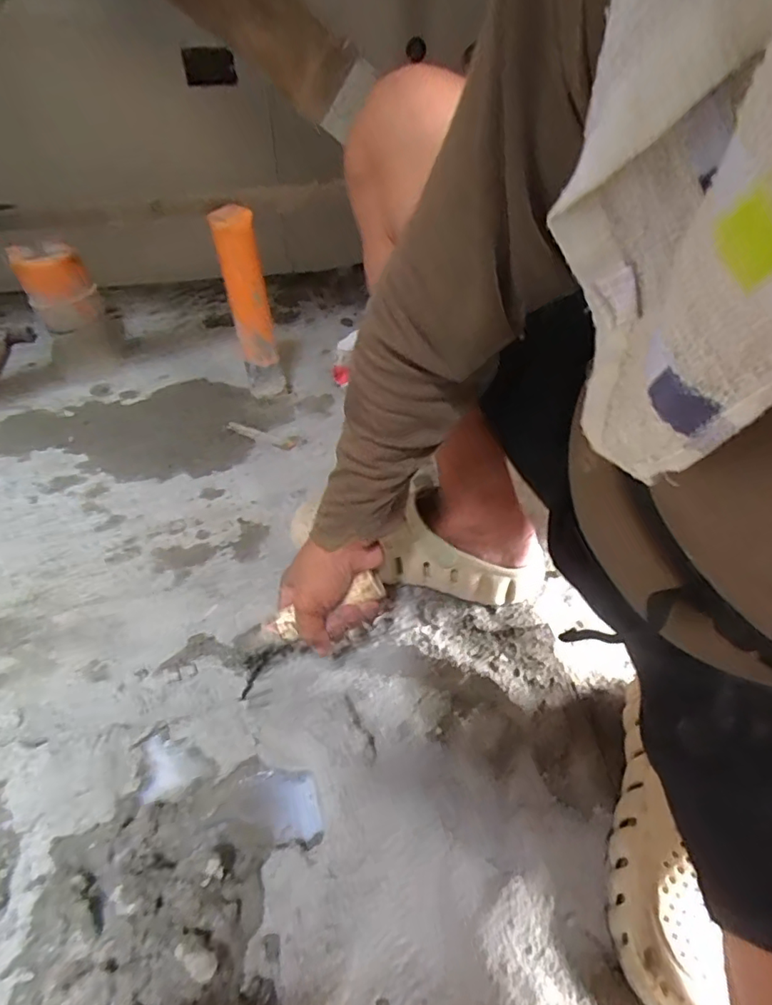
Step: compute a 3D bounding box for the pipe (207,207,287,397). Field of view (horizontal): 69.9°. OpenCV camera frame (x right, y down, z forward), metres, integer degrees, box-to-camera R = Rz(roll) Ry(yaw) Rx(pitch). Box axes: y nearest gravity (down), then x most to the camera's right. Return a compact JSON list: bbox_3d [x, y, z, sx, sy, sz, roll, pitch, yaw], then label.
[{"bbox_3d":[-0.208,-0.301,0.850,0.072,0.271,0.060,-7,43,-7],"label":"pipe"}]

